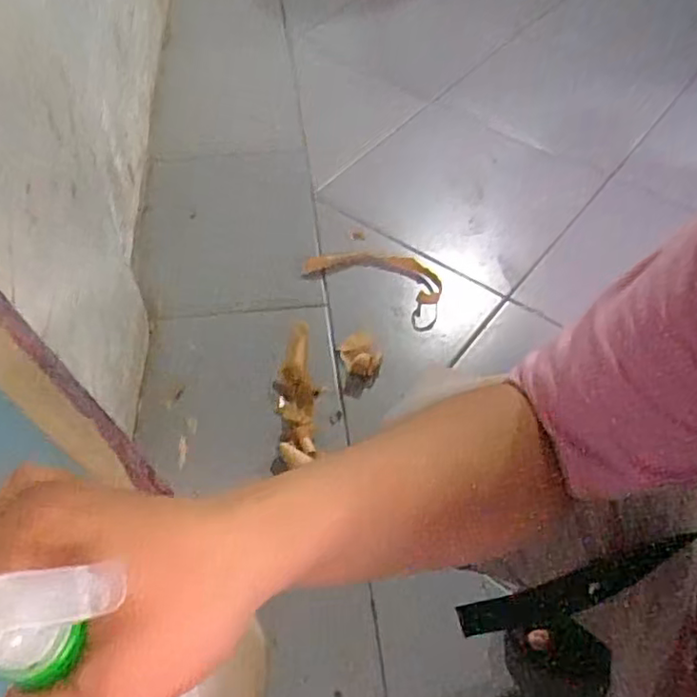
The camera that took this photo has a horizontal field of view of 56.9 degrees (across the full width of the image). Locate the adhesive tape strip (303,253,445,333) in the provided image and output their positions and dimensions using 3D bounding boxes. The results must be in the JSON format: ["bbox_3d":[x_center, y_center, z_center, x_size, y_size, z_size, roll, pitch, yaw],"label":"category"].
[{"bbox_3d":[0.048,-0.121,1.031,0.232,0.023,0.118,24,55,17],"label":"adhesive tape strip"}]

